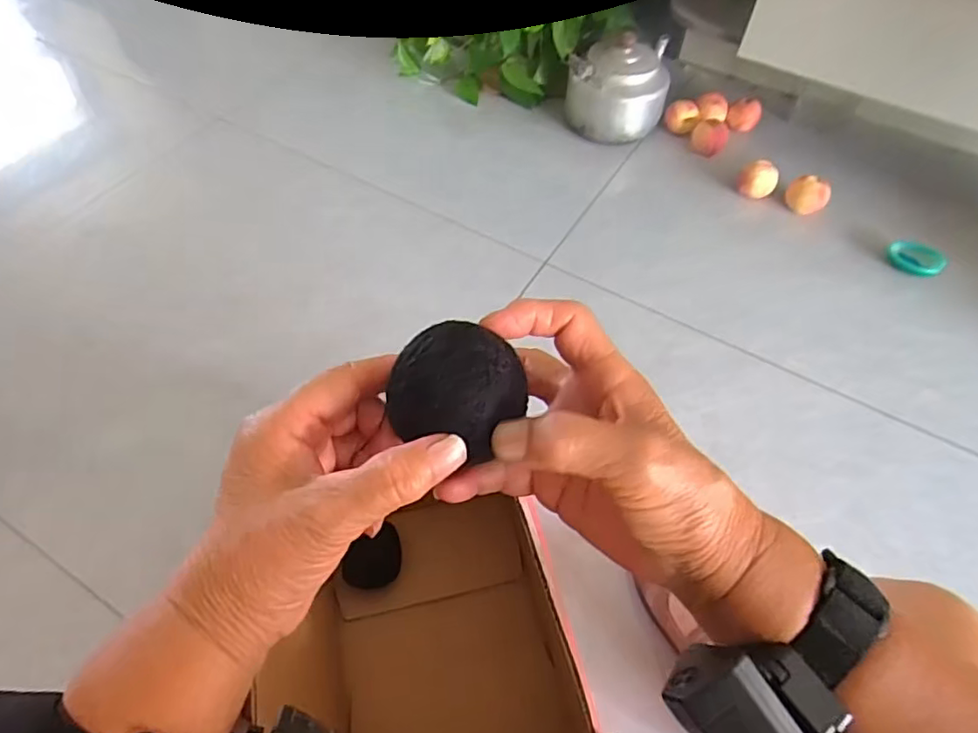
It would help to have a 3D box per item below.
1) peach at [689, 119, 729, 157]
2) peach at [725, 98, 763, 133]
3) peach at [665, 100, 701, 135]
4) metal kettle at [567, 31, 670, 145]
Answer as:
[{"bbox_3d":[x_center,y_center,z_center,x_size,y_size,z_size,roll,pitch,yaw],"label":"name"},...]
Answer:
[{"bbox_3d":[0.458,-0.475,1.286,0.073,0.062,0.073,17,57,10],"label":"peach"},{"bbox_3d":[0.552,-0.543,1.335,0.065,0.060,0.065,21,57,13],"label":"peach"},{"bbox_3d":[0.413,-0.534,1.320,0.067,0.066,0.067,17,57,10],"label":"peach"},{"bbox_3d":[0.275,-0.599,1.295,0.198,0.170,0.244,13,56,7],"label":"metal kettle"}]

